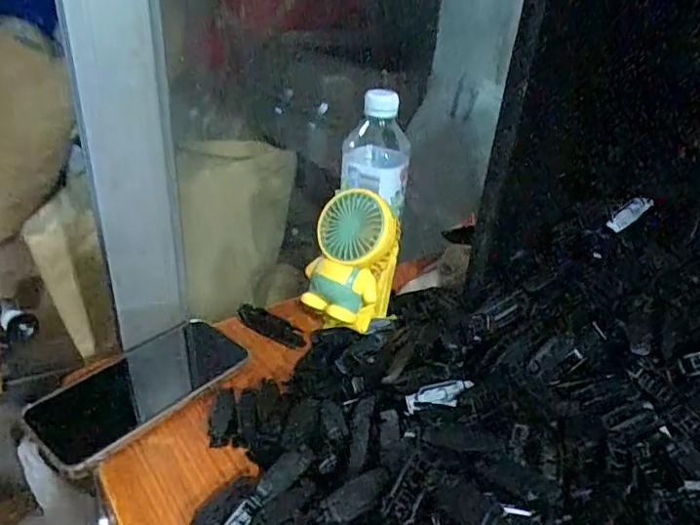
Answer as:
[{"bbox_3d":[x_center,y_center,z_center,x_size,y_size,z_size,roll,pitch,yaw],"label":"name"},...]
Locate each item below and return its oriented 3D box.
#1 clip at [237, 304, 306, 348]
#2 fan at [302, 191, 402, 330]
[{"bbox_3d":[-0.074,0.060,0.520,0.072,0.018,0.016,26,32,11],"label":"clip"},{"bbox_3d":[0.002,0.007,0.480,0.069,0.141,0.074,8,30,7],"label":"fan"}]

